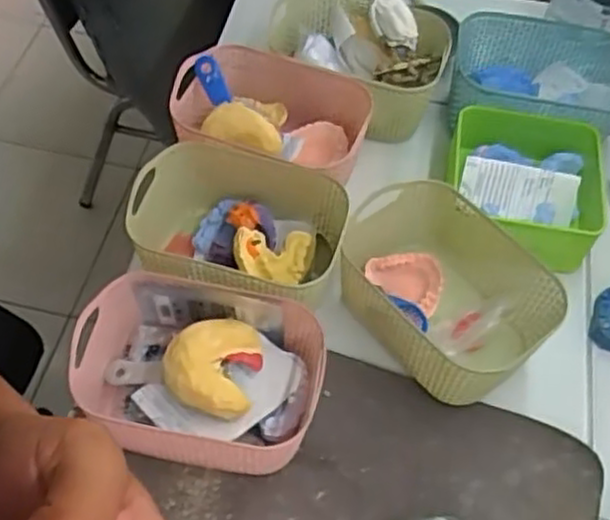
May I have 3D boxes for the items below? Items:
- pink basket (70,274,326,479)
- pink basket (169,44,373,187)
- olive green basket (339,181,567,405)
[{"bbox_3d":[-0.077,0.090,0.551,0.178,0.079,0.119,11,57,4],"label":"pink basket"},{"bbox_3d":[-0.034,-0.122,0.688,0.170,0.073,0.130,17,57,8],"label":"pink basket"},{"bbox_3d":[0.113,0.023,0.607,0.137,0.073,0.164,-31,63,-21],"label":"olive green basket"}]

